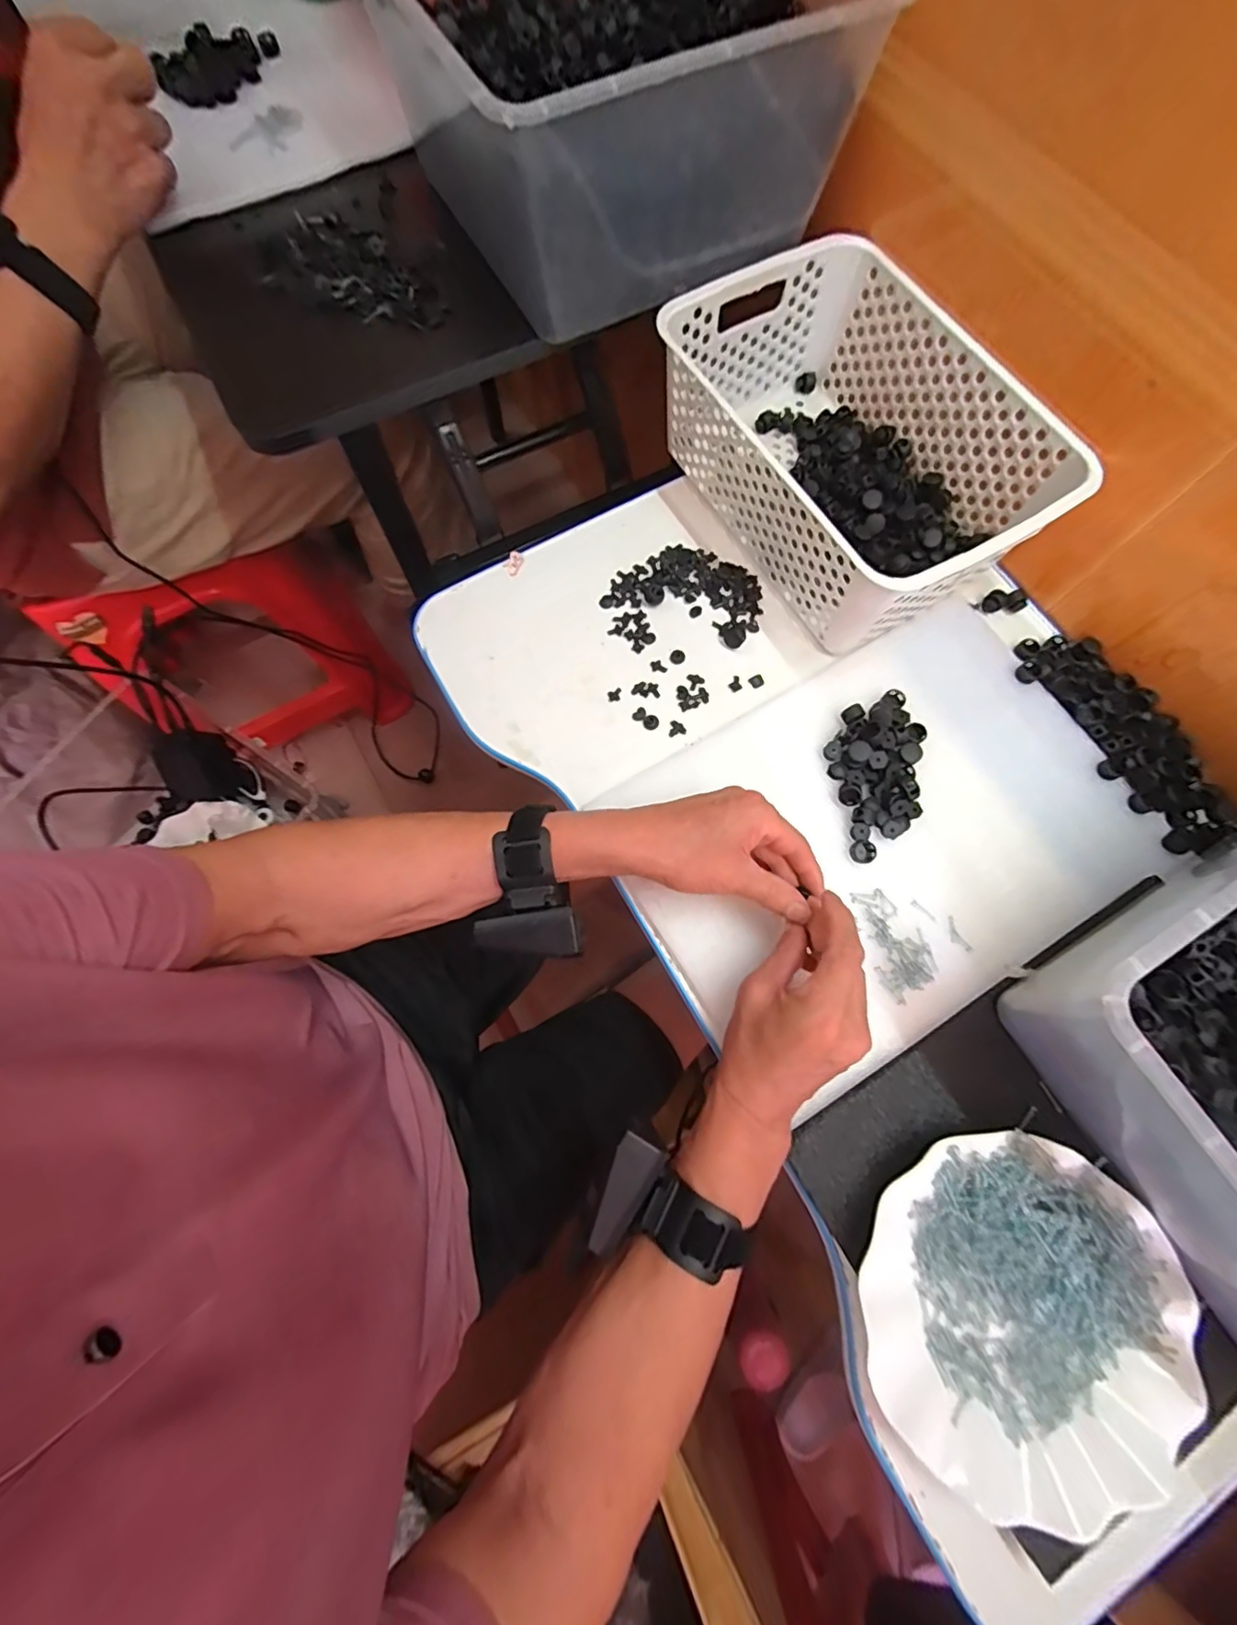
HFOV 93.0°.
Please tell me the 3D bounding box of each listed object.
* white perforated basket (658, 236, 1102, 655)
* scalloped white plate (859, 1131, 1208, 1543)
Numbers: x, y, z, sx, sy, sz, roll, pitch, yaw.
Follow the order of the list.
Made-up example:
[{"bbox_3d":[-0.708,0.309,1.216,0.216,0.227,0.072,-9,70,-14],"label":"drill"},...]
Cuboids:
[{"bbox_3d":[0.191,-0.297,0.487,0.201,0.110,0.302,-31,76,-8],"label":"white perforated basket"},{"bbox_3d":[0.233,0.288,0.338,0.178,0.022,0.177,0,74,0],"label":"scalloped white plate"}]

